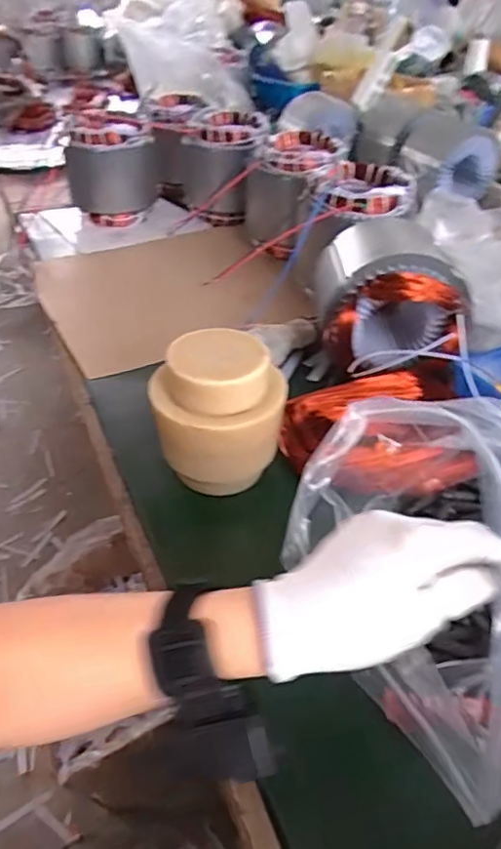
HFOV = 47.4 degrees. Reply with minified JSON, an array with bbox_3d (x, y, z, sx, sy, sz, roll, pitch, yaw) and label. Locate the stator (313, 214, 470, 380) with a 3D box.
[{"bbox_3d":[0.144,-0.137,0.634,0.141,0.144,0.137,0,40,-1],"label":"stator"}]

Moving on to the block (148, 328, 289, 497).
[{"bbox_3d":[-0.028,-0.004,0.506,0.107,0.136,0.093,0,40,-1],"label":"block"}]

